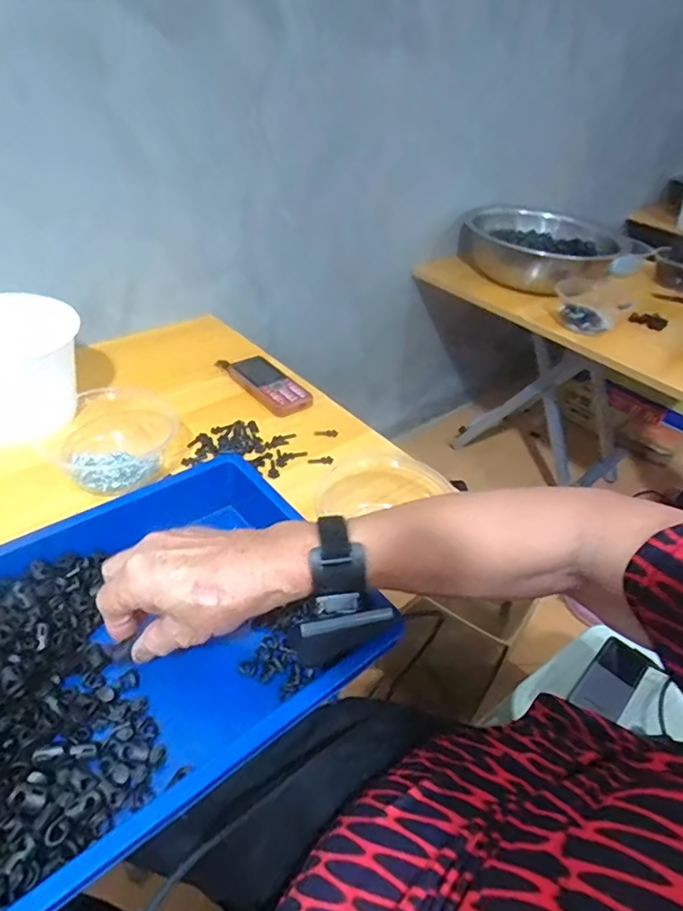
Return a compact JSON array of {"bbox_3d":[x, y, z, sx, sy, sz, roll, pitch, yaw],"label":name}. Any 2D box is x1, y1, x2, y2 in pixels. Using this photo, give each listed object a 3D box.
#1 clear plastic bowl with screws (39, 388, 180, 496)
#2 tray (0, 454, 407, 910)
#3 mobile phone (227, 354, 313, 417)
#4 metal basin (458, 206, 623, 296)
[{"bbox_3d":[-0.240,-0.016,0.570,0.123,0.065,0.099,-7,42,-18],"label":"clear plastic bowl with screws"},{"bbox_3d":[-0.174,0.144,0.389,0.375,0.065,0.258,-28,51,-36],"label":"tray"},{"bbox_3d":[-0.095,-0.096,0.730,0.063,0.018,0.133,-25,49,-33],"label":"mobile phone"},{"bbox_3d":[0.429,-0.460,1.205,0.298,0.116,0.309,5,39,-4],"label":"metal basin"}]

